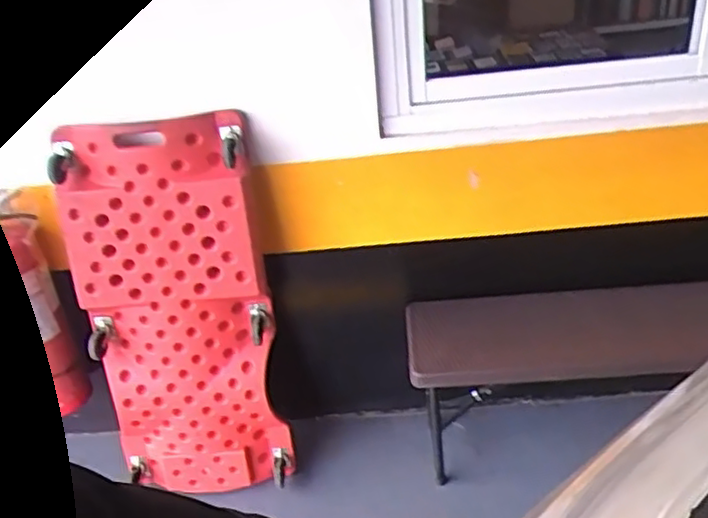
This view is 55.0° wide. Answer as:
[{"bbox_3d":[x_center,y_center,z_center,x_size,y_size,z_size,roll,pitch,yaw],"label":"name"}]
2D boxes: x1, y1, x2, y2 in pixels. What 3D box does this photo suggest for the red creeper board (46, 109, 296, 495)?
[{"bbox_3d":[-0.390,0.158,1.581,0.427,0.935,0.158,-14,32,-12],"label":"red creeper board"}]

